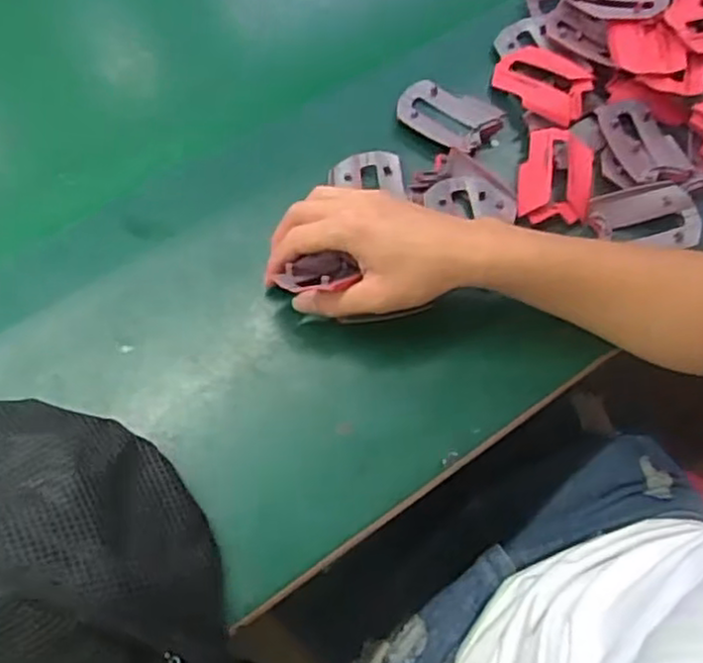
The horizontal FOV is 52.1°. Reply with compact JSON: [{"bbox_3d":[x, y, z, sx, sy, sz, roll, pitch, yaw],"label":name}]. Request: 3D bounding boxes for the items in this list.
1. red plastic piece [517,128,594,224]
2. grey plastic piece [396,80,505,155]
[{"bbox_3d":[0.160,-0.124,0.555,0.055,0.017,0.081,11,65,2],"label":"red plastic piece"},{"bbox_3d":[0.077,-0.173,0.578,0.081,0.013,0.053,27,67,10],"label":"grey plastic piece"}]

